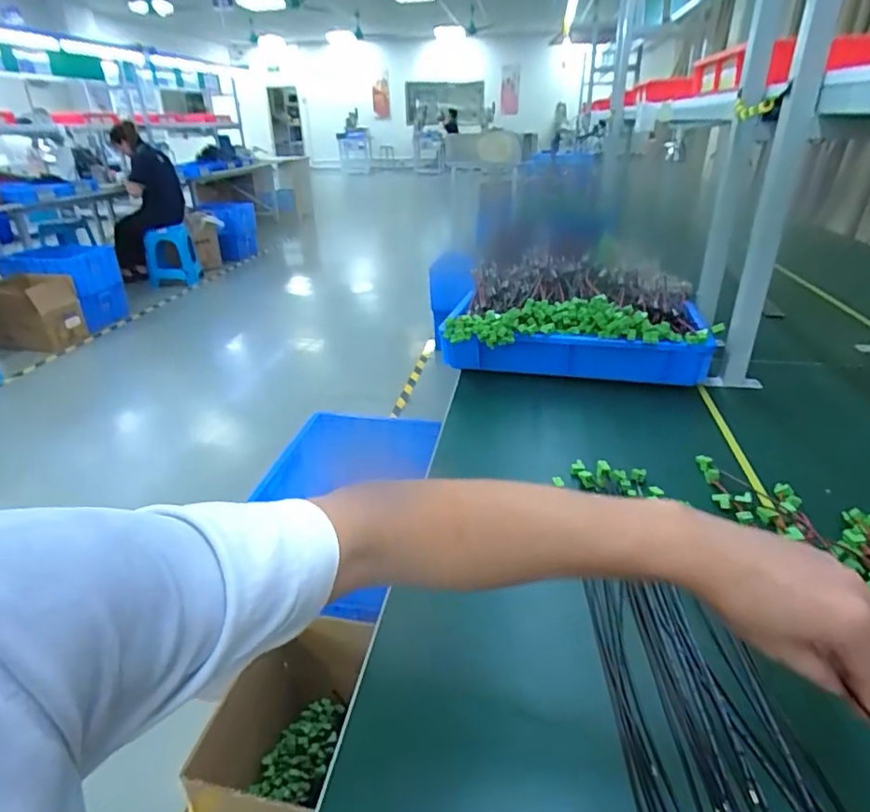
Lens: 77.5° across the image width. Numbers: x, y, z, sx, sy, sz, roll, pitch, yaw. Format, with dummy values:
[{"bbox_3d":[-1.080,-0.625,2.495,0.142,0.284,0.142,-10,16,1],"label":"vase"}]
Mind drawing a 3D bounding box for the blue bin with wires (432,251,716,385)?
[{"bbox_3d":[0.238,-0.151,0.974,0.436,0.147,0.333,1,28,5],"label":"blue bin with wires"}]

